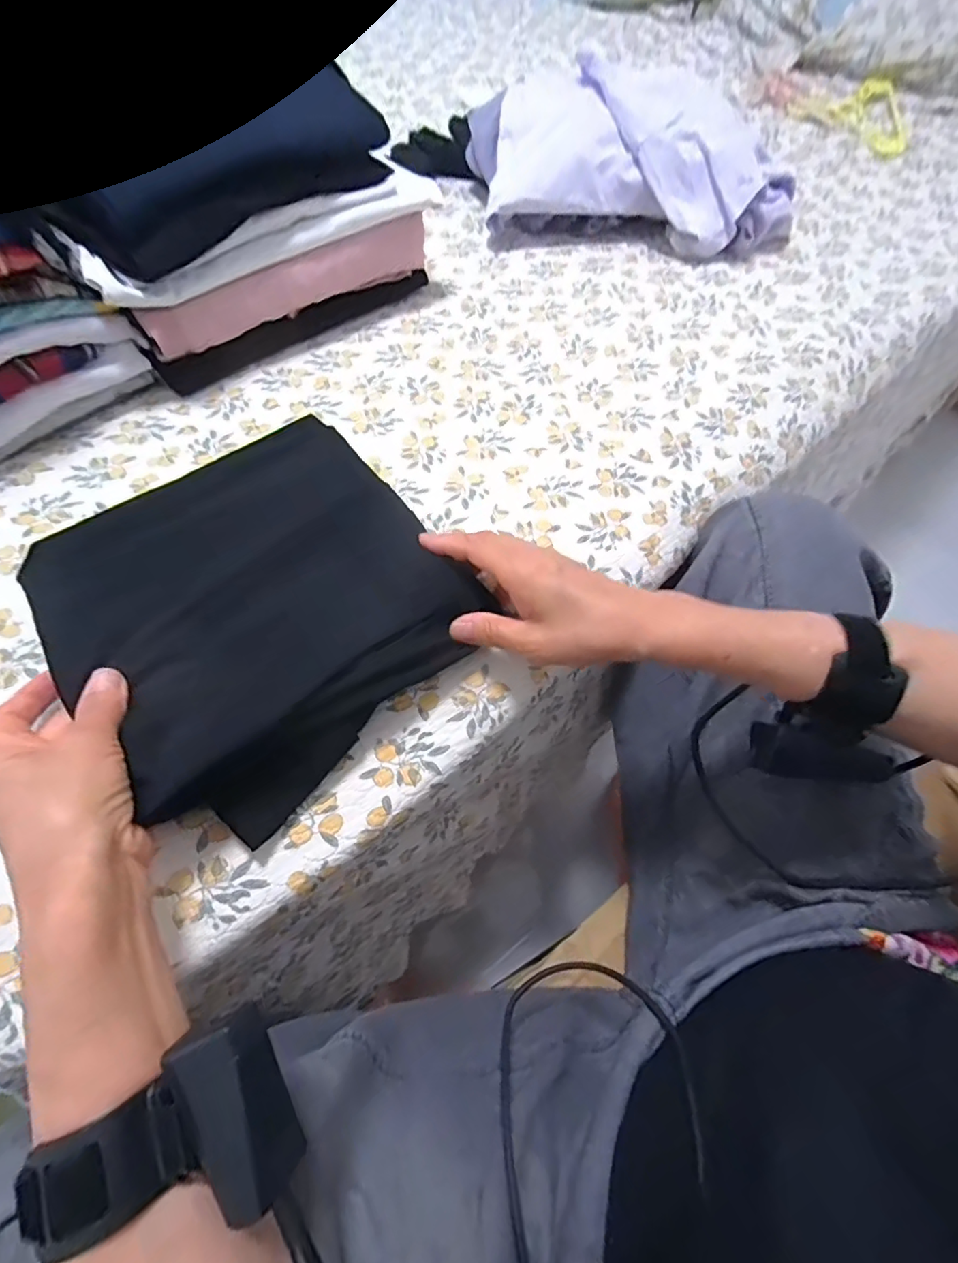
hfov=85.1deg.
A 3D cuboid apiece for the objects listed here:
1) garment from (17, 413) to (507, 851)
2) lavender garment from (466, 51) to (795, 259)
[{"bbox_3d":[-0.140,-0.031,0.340,0.230,0.039,0.235,-41,70,-20],"label":"garment"},{"bbox_3d":[0.195,-0.578,0.638,0.414,0.107,0.201,4,62,0],"label":"lavender garment"}]

